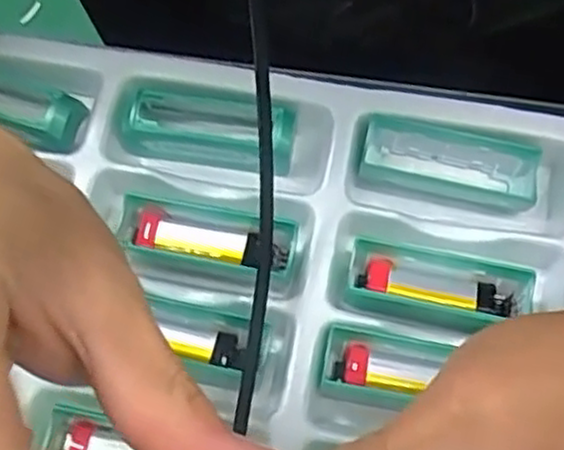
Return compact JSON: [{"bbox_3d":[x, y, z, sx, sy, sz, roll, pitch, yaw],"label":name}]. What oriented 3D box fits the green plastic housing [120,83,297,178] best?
[{"bbox_3d":[-0.035,-0.045,0.357,0.080,0.030,0.028,5,71,3],"label":"green plastic housing"}]

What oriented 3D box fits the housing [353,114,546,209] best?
[{"bbox_3d":[0.077,-0.028,0.343,0.080,0.019,0.026,12,72,6],"label":"housing"}]

